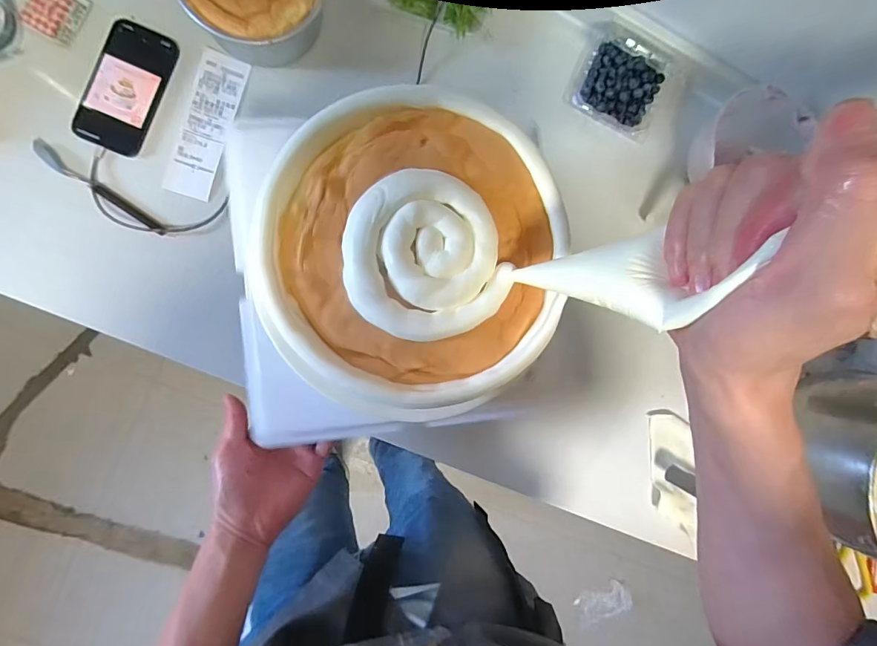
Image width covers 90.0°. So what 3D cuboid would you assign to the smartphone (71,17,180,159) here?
[{"bbox_3d":[-0.371,-0.280,0.521,0.076,0.007,0.152,21,88,-9],"label":"smartphone"}]

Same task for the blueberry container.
[{"bbox_3d":[0.248,-0.331,0.607,0.121,0.047,0.122,20,88,-9],"label":"blueberry container"}]

